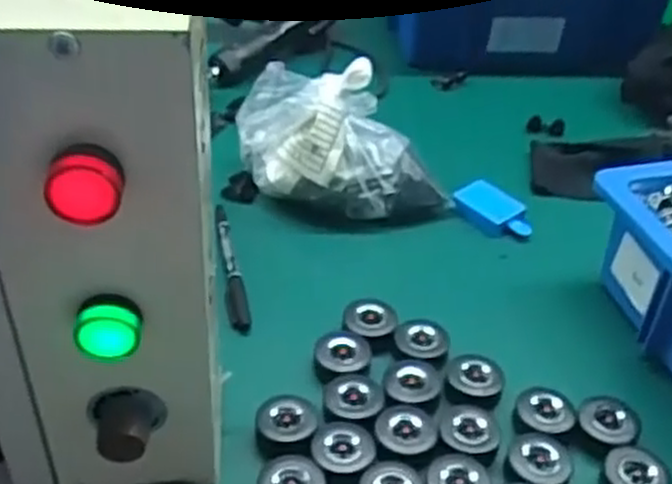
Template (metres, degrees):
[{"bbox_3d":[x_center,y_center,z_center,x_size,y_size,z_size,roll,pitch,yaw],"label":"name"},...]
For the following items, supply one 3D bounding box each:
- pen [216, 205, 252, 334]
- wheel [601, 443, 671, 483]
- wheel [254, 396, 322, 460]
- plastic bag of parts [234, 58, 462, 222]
[{"bbox_3d":[-0.081,0.013,0.601,0.015,0.014,0.145,-6,42,-11],"label":"pen"},{"bbox_3d":[0.177,0.141,0.464,0.039,0.022,0.035,26,46,24],"label":"wheel"},{"bbox_3d":[-0.029,0.110,0.478,0.036,0.017,0.040,8,41,5],"label":"wheel"},{"bbox_3d":[0.015,-0.083,0.657,0.155,0.088,0.108,-1,41,-6],"label":"plastic bag of parts"}]

